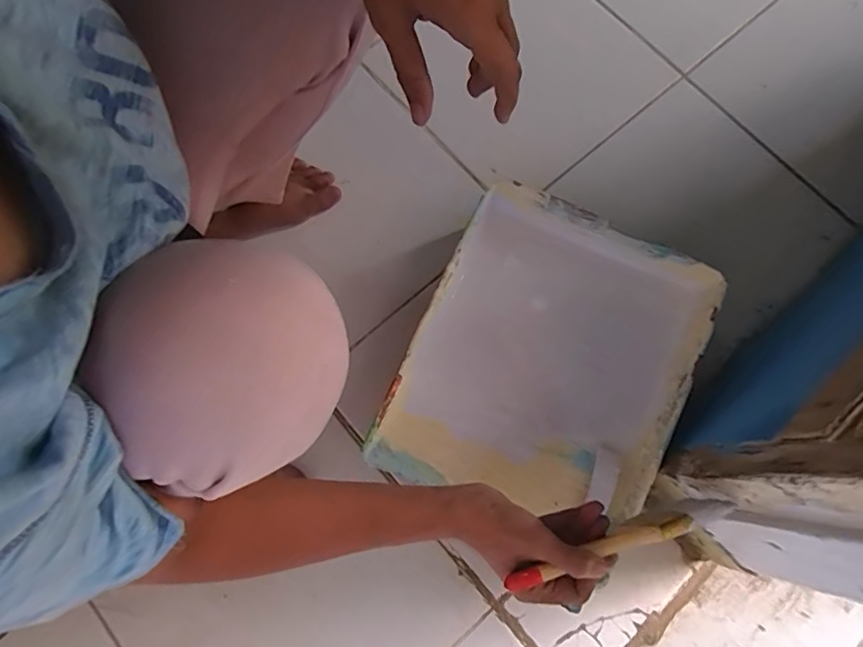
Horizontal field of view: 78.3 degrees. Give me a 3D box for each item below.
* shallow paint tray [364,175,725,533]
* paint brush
[{"bbox_3d":[0.123,0.049,0.589,0.280,0.079,0.340,24,78,6],"label":"shallow paint tray"},{"bbox_3d":[0.143,0.166,0.404,0.180,0.016,0.018,-18,77,-3],"label":"paint brush"}]

